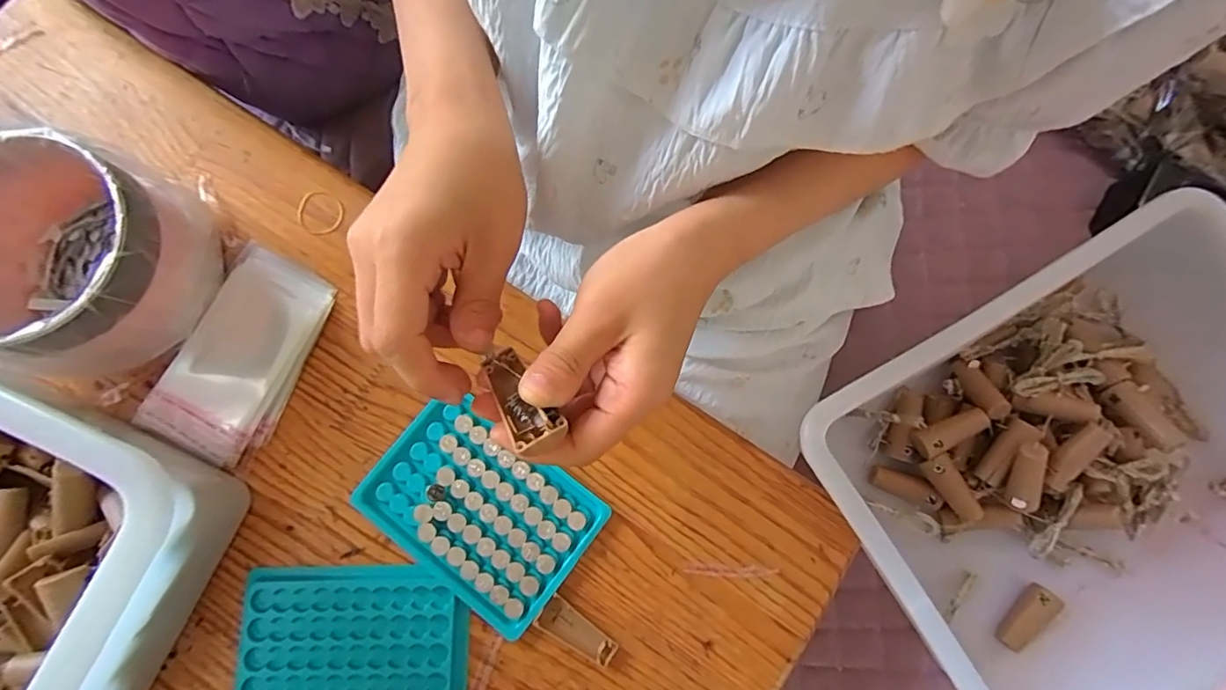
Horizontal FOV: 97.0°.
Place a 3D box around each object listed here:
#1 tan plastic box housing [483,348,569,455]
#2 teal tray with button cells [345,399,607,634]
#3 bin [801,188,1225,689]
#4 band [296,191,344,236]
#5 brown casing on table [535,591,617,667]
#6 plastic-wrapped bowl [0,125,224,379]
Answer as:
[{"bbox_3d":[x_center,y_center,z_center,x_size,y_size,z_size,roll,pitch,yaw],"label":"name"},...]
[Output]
[{"bbox_3d":[-0.037,0.022,0.219,0.019,0.012,0.050,-33,48,-7],"label":"tan plastic box housing"},{"bbox_3d":[-0.082,0.101,0.334,0.131,0.011,0.093,37,81,6],"label":"teal tray with button cells"},{"bbox_3d":[0.329,0.074,0.382,0.354,0.112,0.246,-31,81,-6],"label":"bin"},{"bbox_3d":[-0.200,-0.089,0.368,0.031,0.004,0.031,0,79,-1],"label":"band"},{"bbox_3d":[-0.022,0.173,0.324,0.048,0.008,0.022,38,81,6],"label":"brown casing on table"},{"bbox_3d":[-0.304,-0.048,0.313,0.113,0.088,0.112,0,79,-1],"label":"plastic-wrapped bowl"}]

